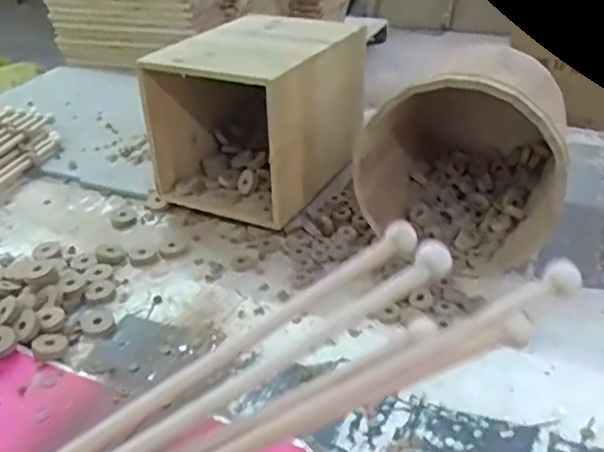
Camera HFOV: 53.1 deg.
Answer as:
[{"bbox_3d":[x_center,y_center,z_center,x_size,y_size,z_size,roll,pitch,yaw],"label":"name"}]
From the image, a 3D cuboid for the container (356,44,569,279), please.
[{"bbox_3d":[0.209,-0.100,0.747,0.222,0.224,0.230,9,36,22],"label":"container"}]

